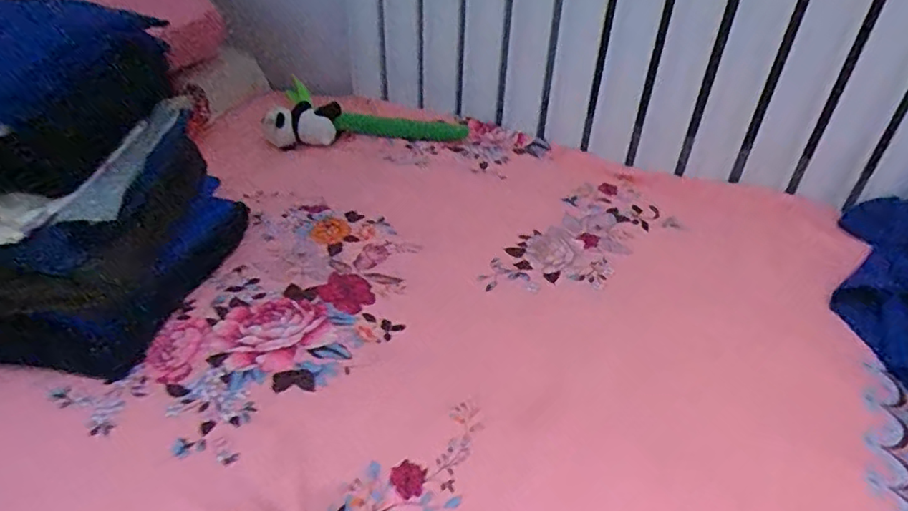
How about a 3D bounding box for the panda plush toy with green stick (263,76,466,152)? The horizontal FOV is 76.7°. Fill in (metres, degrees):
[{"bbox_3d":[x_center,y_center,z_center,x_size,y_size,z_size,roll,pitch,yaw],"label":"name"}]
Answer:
[{"bbox_3d":[-0.156,-0.250,1.041,0.345,0.115,0.118,4,39,2],"label":"panda plush toy with green stick"}]

